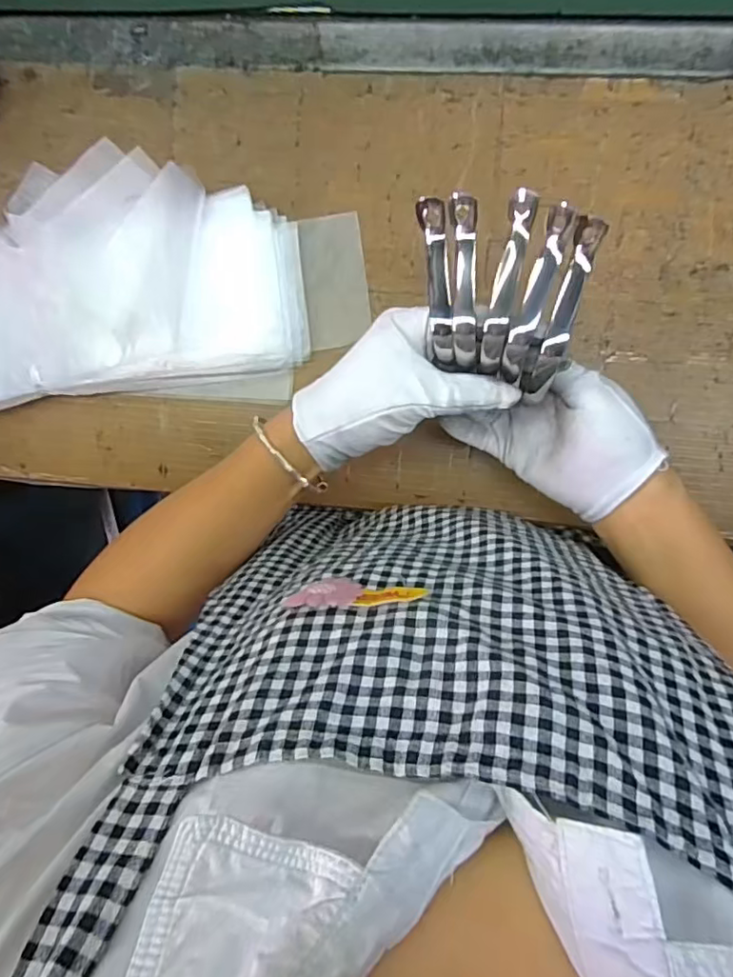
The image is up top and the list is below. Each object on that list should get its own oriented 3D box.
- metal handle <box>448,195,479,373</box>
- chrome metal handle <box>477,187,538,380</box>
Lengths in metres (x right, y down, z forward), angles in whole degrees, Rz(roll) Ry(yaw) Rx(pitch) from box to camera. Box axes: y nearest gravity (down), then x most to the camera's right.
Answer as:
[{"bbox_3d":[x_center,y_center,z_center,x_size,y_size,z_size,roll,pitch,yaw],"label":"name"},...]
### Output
[{"bbox_3d":[0.054,-0.114,0.324,0.013,0.016,0.091,-1,97,6],"label":"metal handle"},{"bbox_3d":[0.076,-0.112,0.320,0.014,0.016,0.096,11,101,5],"label":"chrome metal handle"}]

